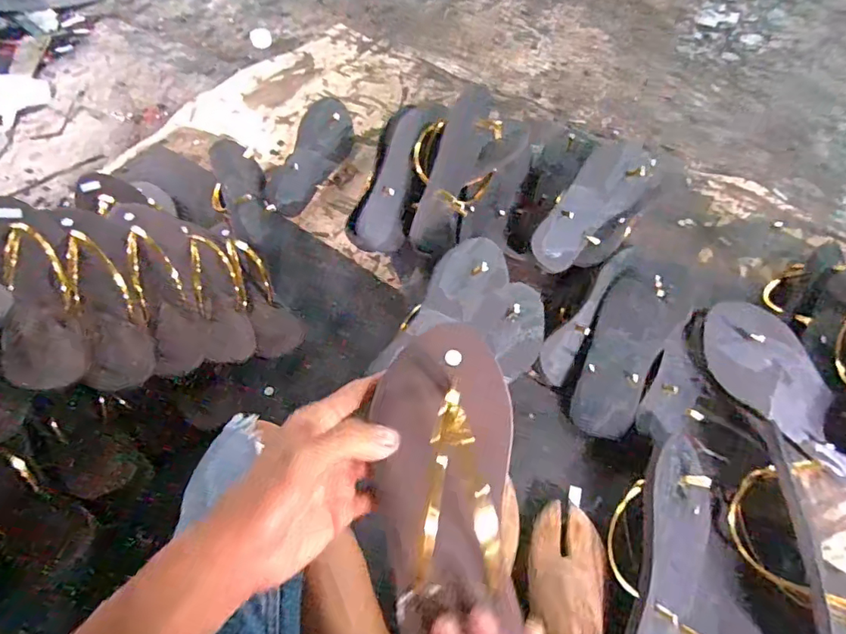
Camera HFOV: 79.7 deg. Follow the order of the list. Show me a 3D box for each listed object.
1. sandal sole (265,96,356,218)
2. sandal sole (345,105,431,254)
[{"bbox_3d":[-0.198,-0.278,0.891,0.092,0.028,0.230,33,73,-21],"label":"sandal sole"},{"bbox_3d":[-0.052,-0.203,0.735,0.087,0.044,0.218,16,86,12],"label":"sandal sole"}]

